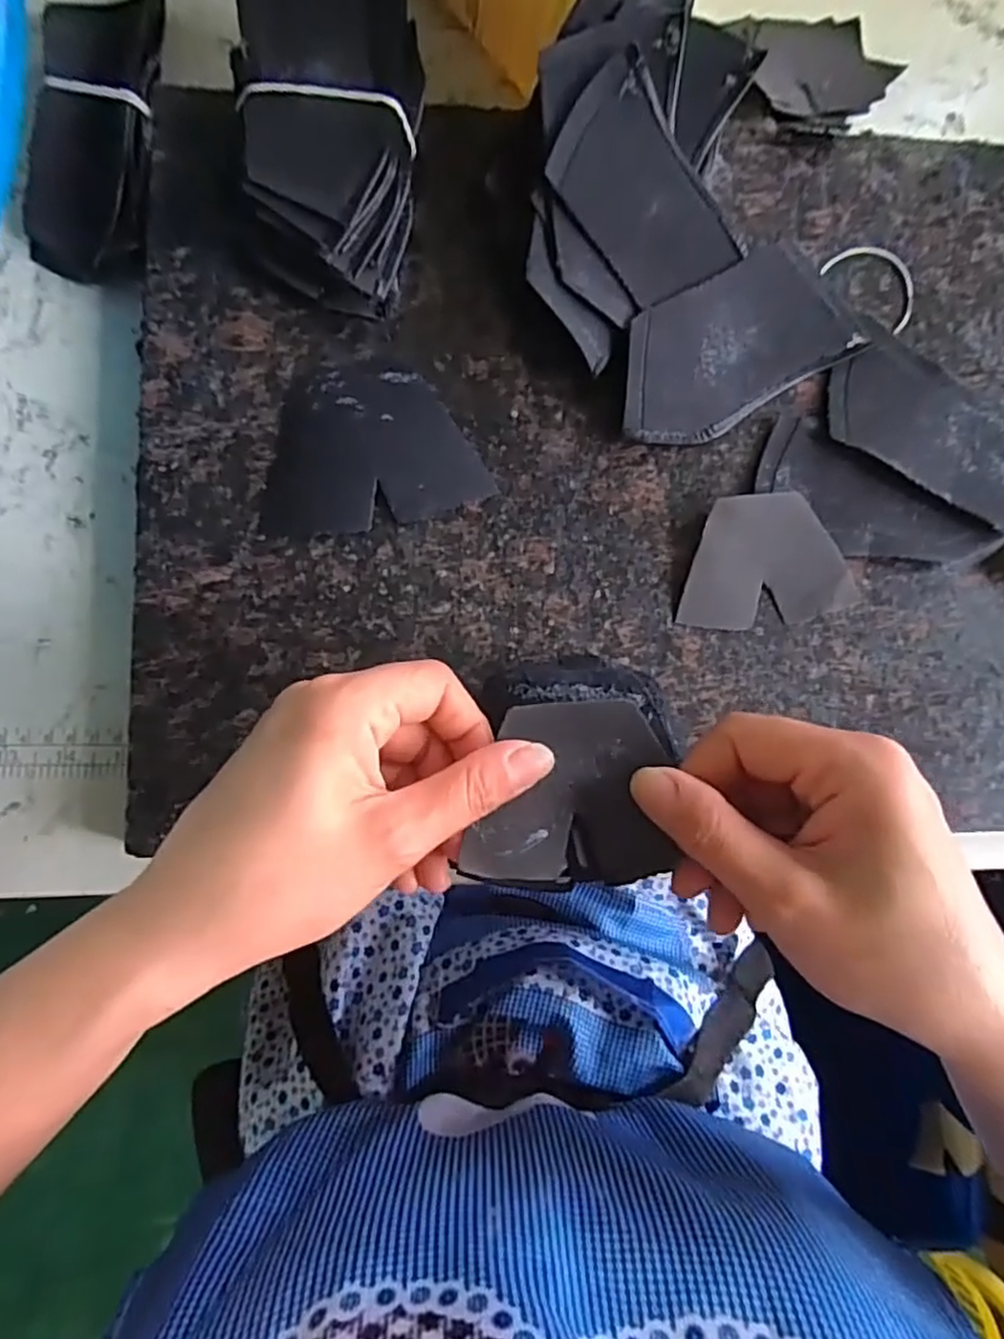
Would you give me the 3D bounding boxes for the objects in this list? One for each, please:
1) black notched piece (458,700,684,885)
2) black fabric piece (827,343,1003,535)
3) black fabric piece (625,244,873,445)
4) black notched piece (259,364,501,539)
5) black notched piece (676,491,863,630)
[{"bbox_3d":[0.030,0.045,0.249,0.078,0.009,0.067,10,95,-13],"label":"black notched piece"},{"bbox_3d":[0.222,-0.113,0.339,0.127,0.009,0.061,30,81,-4],"label":"black fabric piece"},{"bbox_3d":[0.111,-0.155,0.326,0.126,0.007,0.064,-32,105,-10],"label":"black fabric piece"},{"bbox_3d":[-0.059,-0.103,0.313,0.099,0.005,0.076,-7,85,-5],"label":"black notched piece"},{"bbox_3d":[0.127,-0.052,0.325,0.084,0.012,0.059,-6,85,-9],"label":"black notched piece"}]

